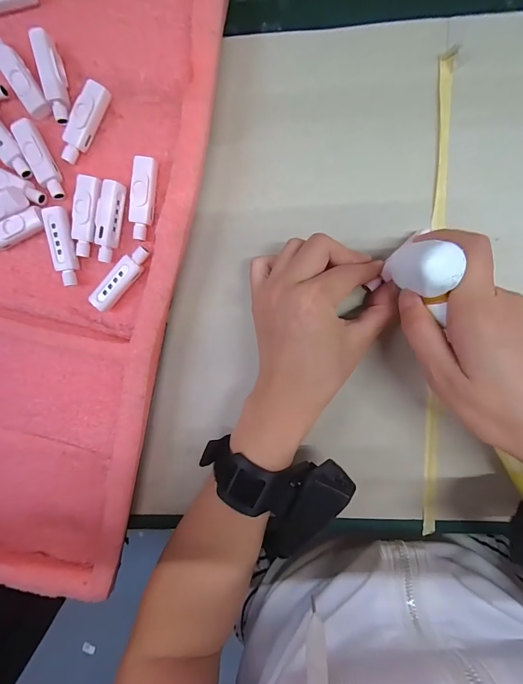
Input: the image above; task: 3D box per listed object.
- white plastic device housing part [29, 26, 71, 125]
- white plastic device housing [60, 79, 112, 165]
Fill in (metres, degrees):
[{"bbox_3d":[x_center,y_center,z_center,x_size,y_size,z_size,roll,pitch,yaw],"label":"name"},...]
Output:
[{"bbox_3d":[-0.146,-0.184,0.243,0.012,0.016,0.059,-12,95,4],"label":"white plastic device housing part"},{"bbox_3d":[-0.127,-0.156,0.247,0.015,0.015,0.056,33,96,-1],"label":"white plastic device housing"}]

